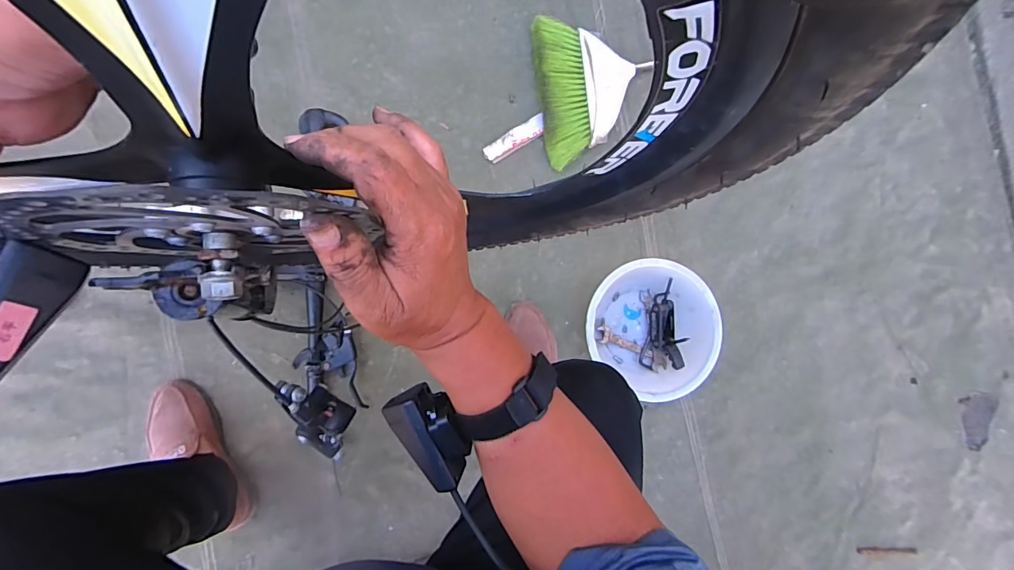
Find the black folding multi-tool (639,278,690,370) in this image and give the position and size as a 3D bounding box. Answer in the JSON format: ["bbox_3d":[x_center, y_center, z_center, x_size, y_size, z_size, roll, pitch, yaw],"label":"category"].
[{"bbox_3d":[0.304,0.079,0.870,0.069,0.042,0.172,8,81,-6],"label":"black folding multi-tool"}]

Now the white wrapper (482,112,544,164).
[{"bbox_3d":[0.018,-0.284,0.880,0.137,0.010,0.037,-34,87,-11],"label":"white wrapper"}]

